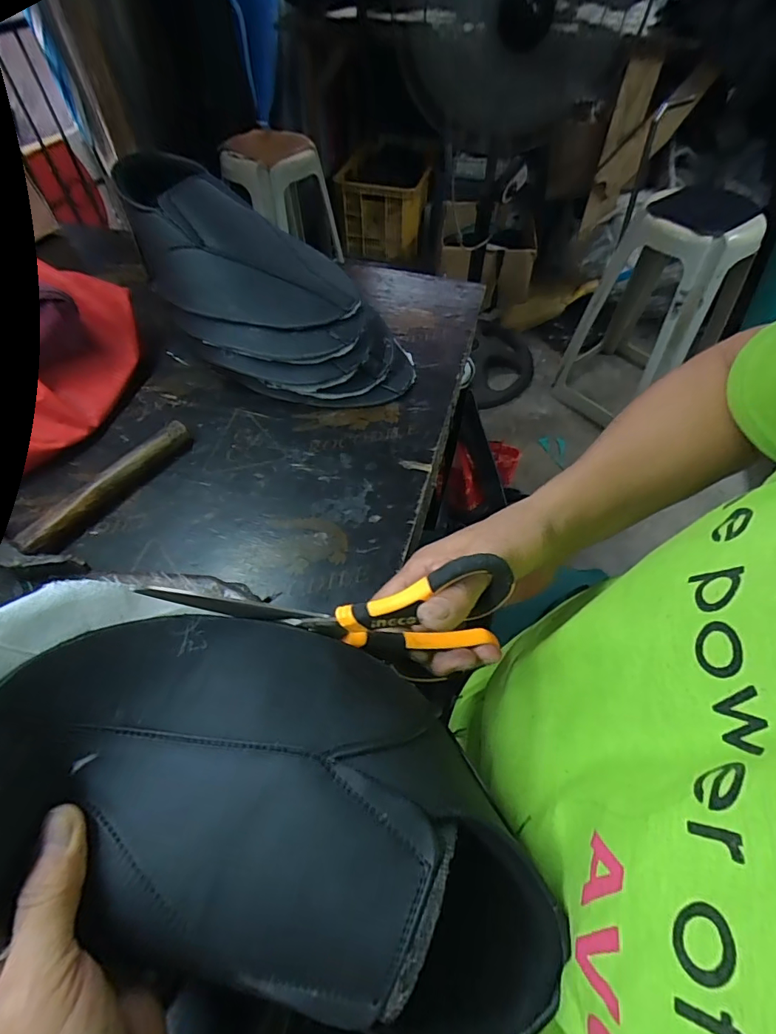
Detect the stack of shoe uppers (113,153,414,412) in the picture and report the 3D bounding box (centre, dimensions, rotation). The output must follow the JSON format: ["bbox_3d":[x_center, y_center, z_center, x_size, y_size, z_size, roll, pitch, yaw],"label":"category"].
[{"bbox_3d":[-0.142,-0.241,0.506,0.367,0.092,0.162,41,63,1],"label":"stack of shoe uppers"}]

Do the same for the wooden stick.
[{"bbox_3d":[-0.243,-0.027,0.424,0.019,0.023,0.165,29,60,18],"label":"wooden stick"}]

